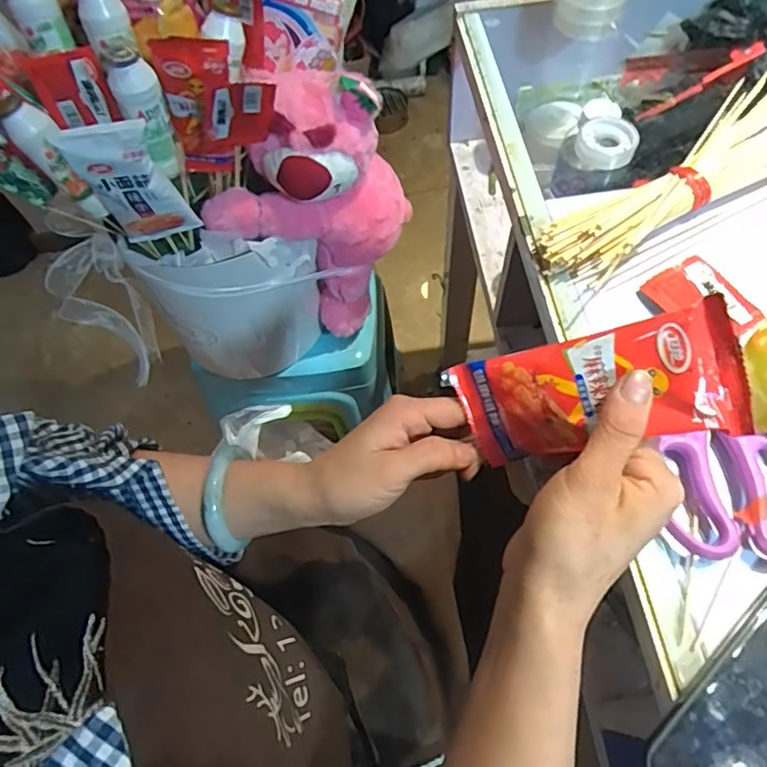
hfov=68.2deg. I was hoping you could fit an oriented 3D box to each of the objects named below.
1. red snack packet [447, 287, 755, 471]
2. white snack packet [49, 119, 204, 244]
[{"bbox_3d":[0.100,0.007,0.287,0.139,0.017,0.059,-16,91,37],"label":"red snack packet"},{"bbox_3d":[-0.223,-0.172,0.509,0.073,0.130,0.029,-15,63,-4],"label":"white snack packet"}]

